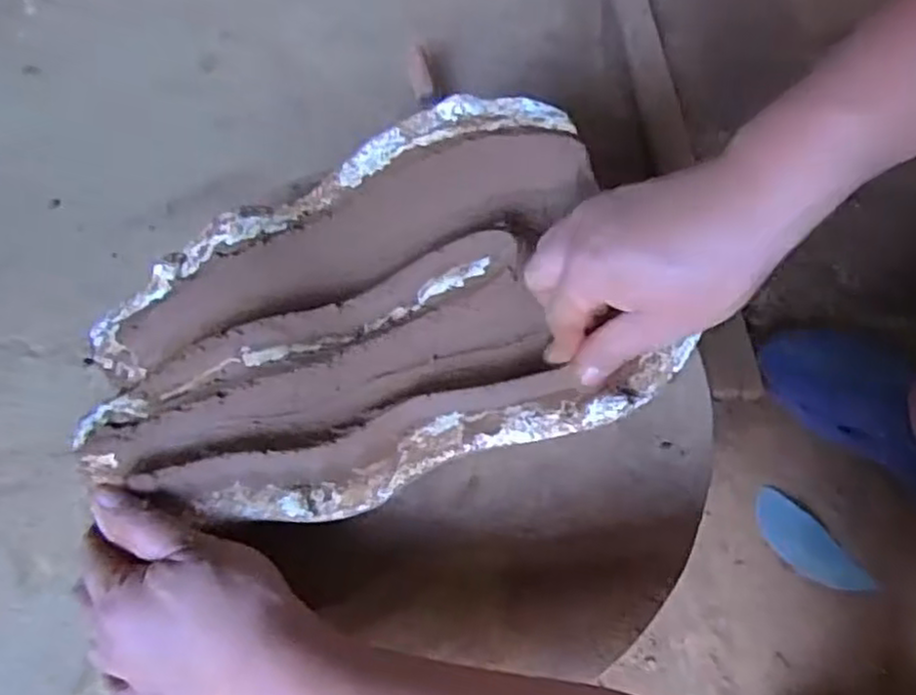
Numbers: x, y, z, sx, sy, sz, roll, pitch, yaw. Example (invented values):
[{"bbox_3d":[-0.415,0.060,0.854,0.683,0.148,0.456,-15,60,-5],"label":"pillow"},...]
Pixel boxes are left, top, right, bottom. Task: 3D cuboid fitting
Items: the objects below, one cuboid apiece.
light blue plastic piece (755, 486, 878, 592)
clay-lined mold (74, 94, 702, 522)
[{"bbox_3d":[0.325,0.184,0.677,0.048,0.004,0.117,-35,60,-3],"label":"light blue plastic piece"},{"bbox_3d":[-0.059,-0.025,0.441,0.321,0.041,0.225,-16,64,-4],"label":"clay-lined mold"}]

